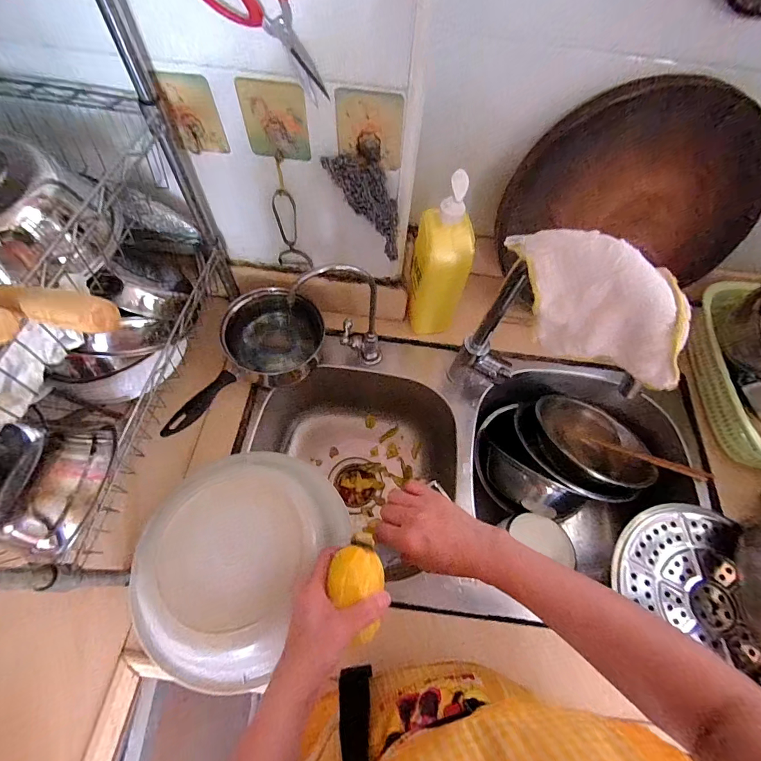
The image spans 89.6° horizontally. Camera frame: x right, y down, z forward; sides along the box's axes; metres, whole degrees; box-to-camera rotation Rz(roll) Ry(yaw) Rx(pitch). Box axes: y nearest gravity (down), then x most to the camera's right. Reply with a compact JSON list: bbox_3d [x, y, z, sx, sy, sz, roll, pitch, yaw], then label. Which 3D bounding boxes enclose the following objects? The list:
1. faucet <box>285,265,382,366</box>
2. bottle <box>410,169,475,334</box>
[{"bbox_3d":[-0.072,-0.107,0.604,0.154,0.224,0.037,15,63,5],"label":"faucet"},{"bbox_3d":[0.092,-0.181,0.603,0.085,0.262,0.075,2,62,-2],"label":"bottle"}]

